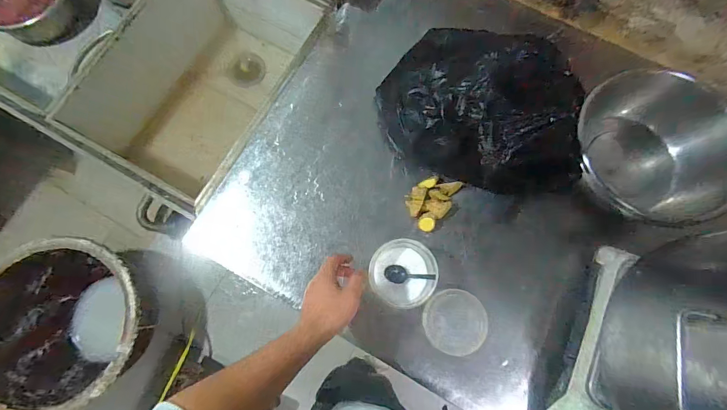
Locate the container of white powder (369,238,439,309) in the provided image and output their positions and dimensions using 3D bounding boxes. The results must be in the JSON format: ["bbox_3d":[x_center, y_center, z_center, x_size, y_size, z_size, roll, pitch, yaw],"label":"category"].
[{"bbox_3d":[0.066,0.119,0.608,0.106,0.076,0.107,6,76,1],"label":"container of white powder"}]

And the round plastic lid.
[{"bbox_3d":[0.161,0.205,0.618,0.104,0.016,0.109,0,76,0],"label":"round plastic lid"}]

